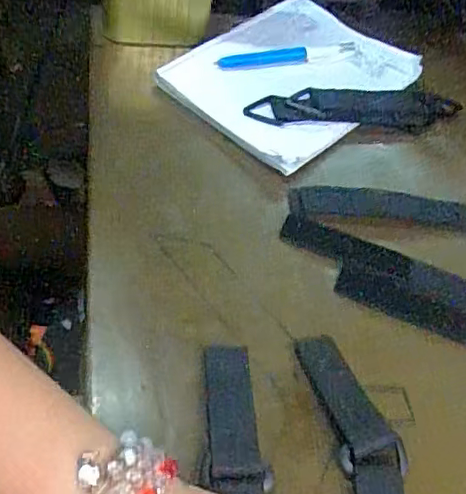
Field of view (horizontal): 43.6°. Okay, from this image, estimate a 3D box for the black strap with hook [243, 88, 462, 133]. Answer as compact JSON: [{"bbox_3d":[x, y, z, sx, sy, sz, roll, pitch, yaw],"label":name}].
[{"bbox_3d":[0.106,-0.115,0.489,0.190,0.026,0.041,-5,54,-16],"label":"black strap with hook"}]

